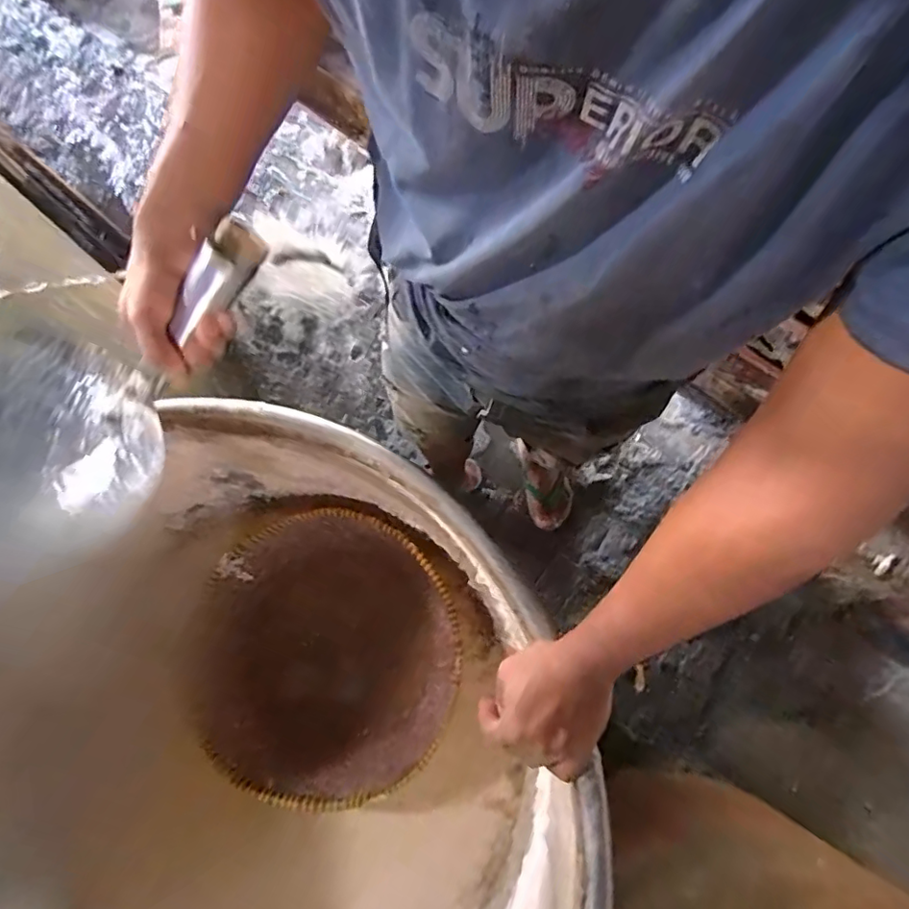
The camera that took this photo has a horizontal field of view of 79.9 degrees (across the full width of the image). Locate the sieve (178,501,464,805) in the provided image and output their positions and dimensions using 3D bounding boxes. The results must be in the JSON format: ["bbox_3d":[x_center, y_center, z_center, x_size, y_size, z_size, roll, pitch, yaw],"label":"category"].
[{"bbox_3d":[-0.207,0.308,0.858,0.412,0.123,0.416,0,74,1],"label":"sieve"}]

